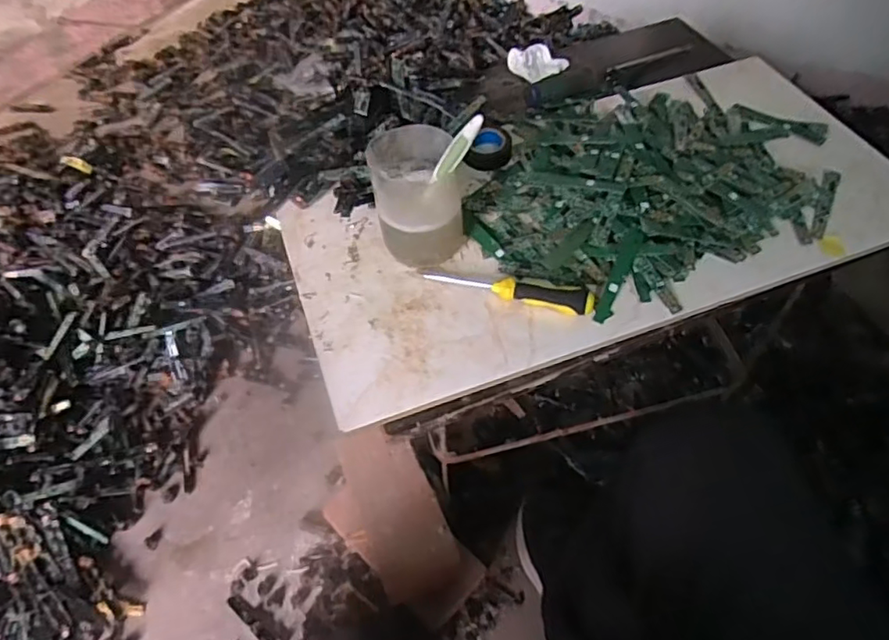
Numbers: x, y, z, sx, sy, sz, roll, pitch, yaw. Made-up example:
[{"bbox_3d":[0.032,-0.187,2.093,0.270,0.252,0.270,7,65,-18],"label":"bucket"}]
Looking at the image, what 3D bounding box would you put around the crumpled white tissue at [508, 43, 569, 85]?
[{"bbox_3d":[0.116,-0.321,0.744,0.067,0.021,0.049,-22,55,-14],"label":"crumpled white tissue"}]

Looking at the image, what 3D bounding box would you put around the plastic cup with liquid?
[{"bbox_3d":[-0.024,-0.108,0.535,0.076,0.101,0.088,-10,55,-5],"label":"plastic cup with liquid"}]

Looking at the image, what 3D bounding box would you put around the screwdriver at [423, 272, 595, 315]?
[{"bbox_3d":[0.056,-0.032,0.528,0.149,0.019,0.028,12,54,11],"label":"screwdriver"}]

